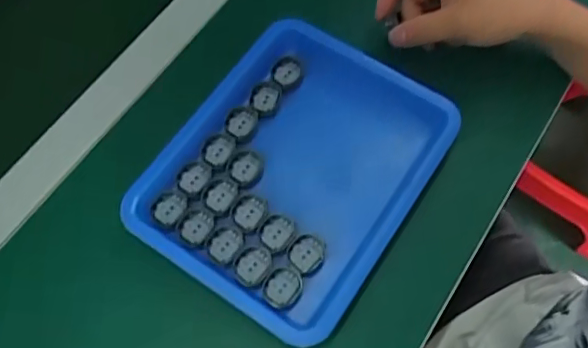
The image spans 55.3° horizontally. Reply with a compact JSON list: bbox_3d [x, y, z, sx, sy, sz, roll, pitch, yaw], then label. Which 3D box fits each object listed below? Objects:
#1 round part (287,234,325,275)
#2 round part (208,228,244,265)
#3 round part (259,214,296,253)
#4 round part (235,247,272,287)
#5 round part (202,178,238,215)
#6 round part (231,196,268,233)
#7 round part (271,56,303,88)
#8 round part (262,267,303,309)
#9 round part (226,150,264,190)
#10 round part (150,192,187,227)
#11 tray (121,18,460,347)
[{"bbox_3d":[0.008,0.057,0.404,0.025,0.005,0.028,17,67,9],"label":"round part"},{"bbox_3d":[-0.050,0.052,0.409,0.027,0.007,0.023,-40,71,-16],"label":"round part"},{"bbox_3d":[-0.013,0.043,0.410,0.024,0.006,0.027,25,68,12],"label":"round part"},{"bbox_3d":[-0.029,0.065,0.401,0.029,0.005,0.023,-42,71,-16],"label":"round part"},{"bbox_3d":[-0.056,0.016,0.424,0.026,0.007,0.029,31,70,14],"label":"round part"},{"bbox_3d":[-0.033,0.029,0.418,0.027,0.007,0.026,0,65,1],"label":"round part"},{"bbox_3d":[-0.007,-0.084,0.464,0.026,0.007,0.024,-40,99,-9],"label":"round part"},{"bbox_3d":[-0.008,0.080,0.396,0.024,0.004,0.029,34,71,15],"label":"round part"},{"bbox_3d":[-0.038,-0.003,0.435,0.028,0.005,0.032,-7,65,-2],"label":"round part"},{"bbox_3d":[-0.094,0.026,0.420,0.022,0.006,0.027,35,71,16],"label":"round part"},{"bbox_3d":[0.001,-0.005,0.420,0.173,0.032,0.213,31,70,14],"label":"tray"}]

